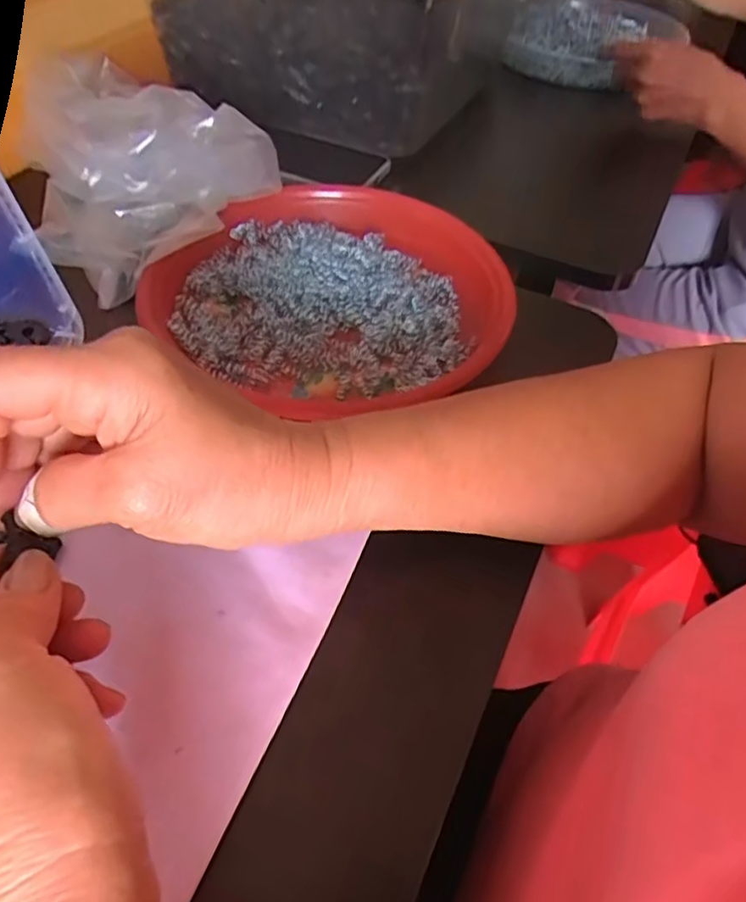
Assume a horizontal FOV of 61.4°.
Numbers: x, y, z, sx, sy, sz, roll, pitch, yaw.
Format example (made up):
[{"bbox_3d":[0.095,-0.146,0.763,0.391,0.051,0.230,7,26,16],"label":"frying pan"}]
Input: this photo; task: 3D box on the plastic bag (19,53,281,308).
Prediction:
[{"bbox_3d":[-0.132,-0.175,0.390,0.155,0.114,0.064,-16,52,-16],"label":"plastic bag"}]

